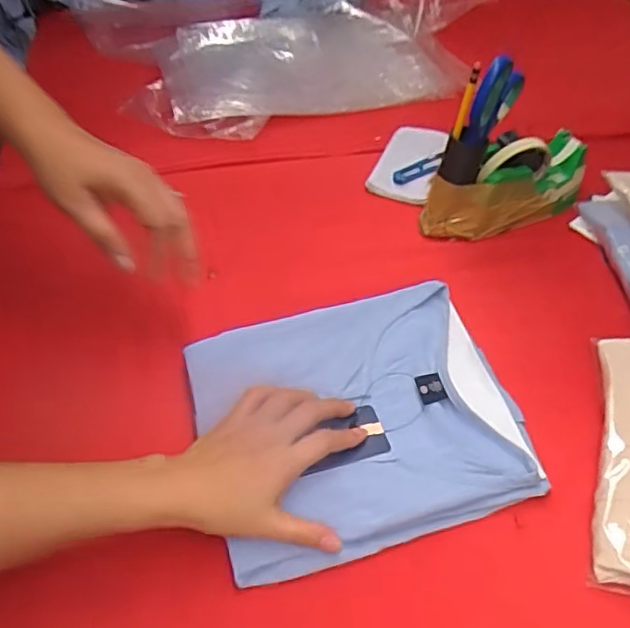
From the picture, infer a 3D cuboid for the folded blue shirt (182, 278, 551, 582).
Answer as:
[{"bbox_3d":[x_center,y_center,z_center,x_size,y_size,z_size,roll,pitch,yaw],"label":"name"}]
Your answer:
[{"bbox_3d":[0.036,0.080,0.519,0.255,0.025,0.219,-12,52,-15],"label":"folded blue shirt"}]

